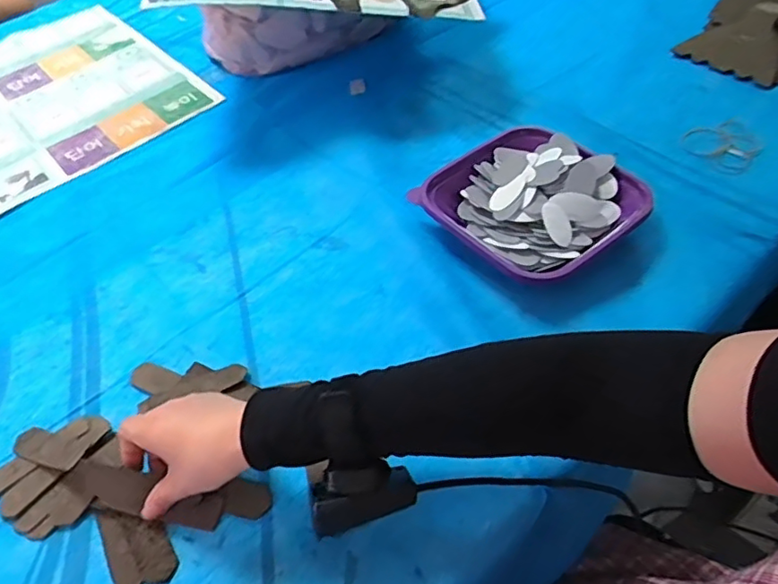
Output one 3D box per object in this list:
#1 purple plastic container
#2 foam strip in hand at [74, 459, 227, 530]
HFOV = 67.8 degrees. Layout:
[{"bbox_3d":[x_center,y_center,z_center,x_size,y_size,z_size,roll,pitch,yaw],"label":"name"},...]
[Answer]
[{"bbox_3d":[0.144,-0.094,0.591,0.192,0.042,0.174,36,62,28],"label":"purple plastic container"},{"bbox_3d":[-0.185,0.155,0.445,0.116,0.009,0.031,16,83,-1],"label":"foam strip in hand"}]

